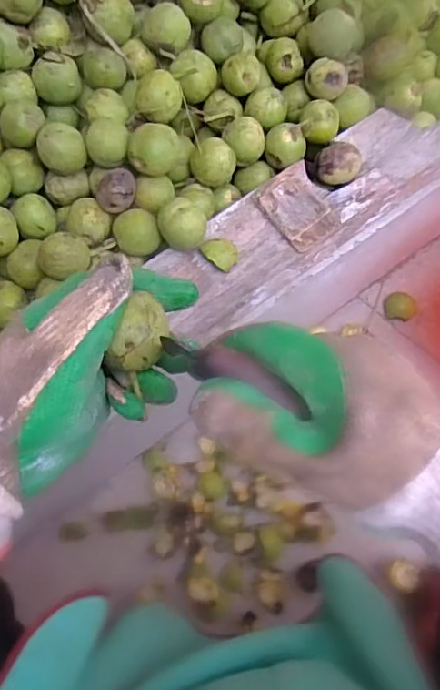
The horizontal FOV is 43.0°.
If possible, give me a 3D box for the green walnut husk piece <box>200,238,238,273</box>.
[{"bbox_3d":[0.000,-0.090,0.546,0.031,0.019,0.030,30,73,13],"label":"green walnut husk piece"}]

